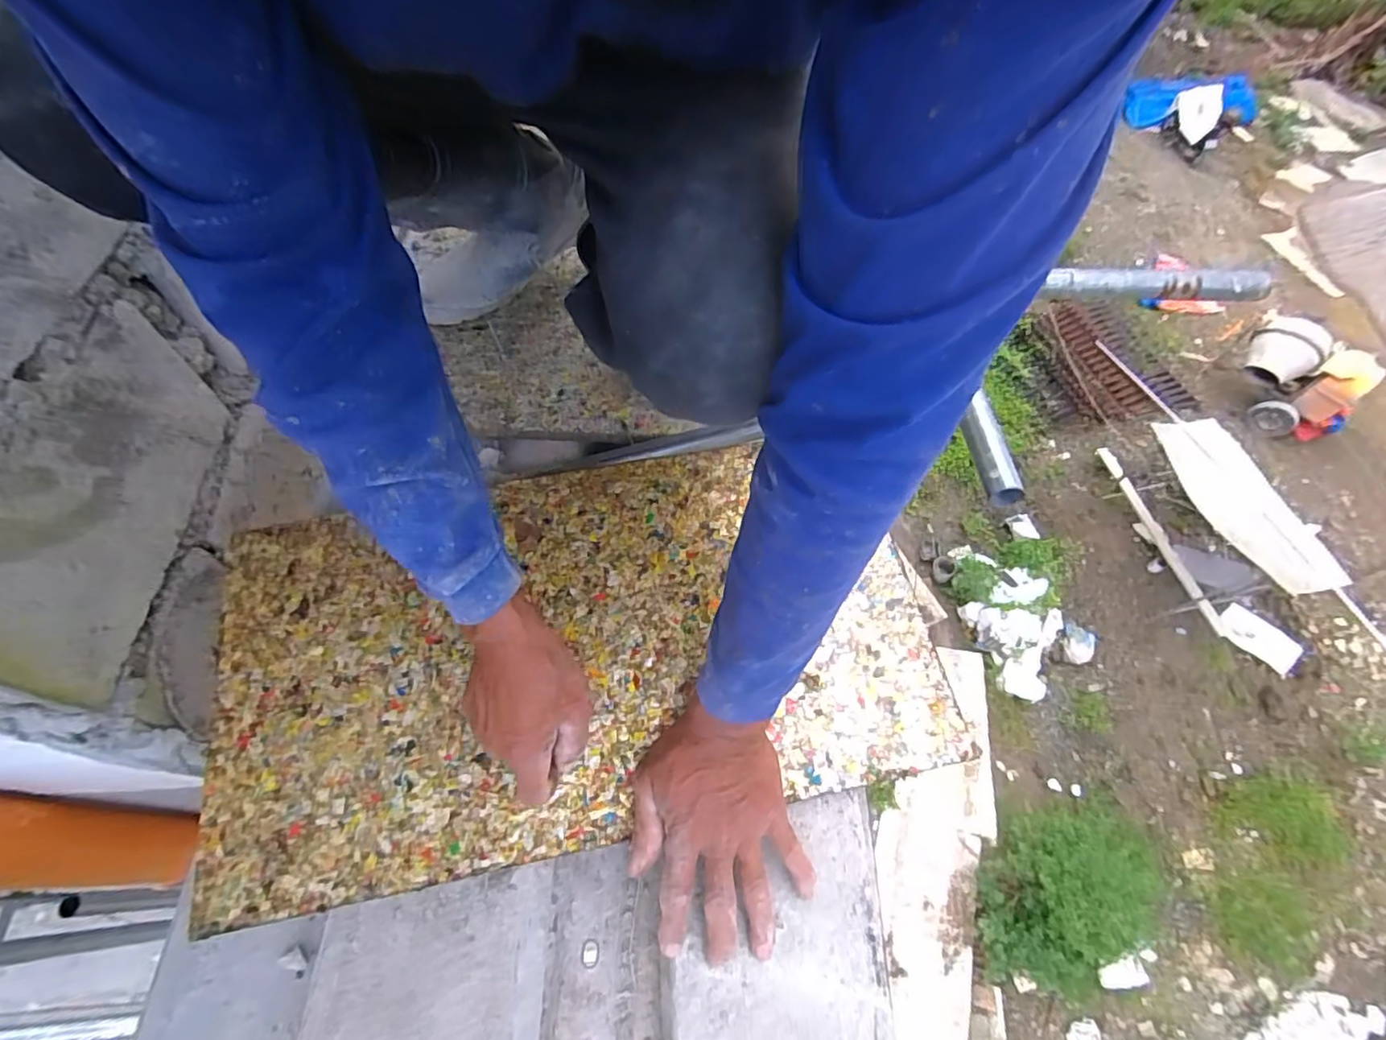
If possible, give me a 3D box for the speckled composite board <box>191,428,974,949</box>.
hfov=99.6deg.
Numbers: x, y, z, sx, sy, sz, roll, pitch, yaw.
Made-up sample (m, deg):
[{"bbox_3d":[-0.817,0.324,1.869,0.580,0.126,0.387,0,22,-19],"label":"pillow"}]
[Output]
[{"bbox_3d":[-0.104,0.100,0.507,0.589,0.013,0.319,-11,64,-5],"label":"speckled composite board"}]

